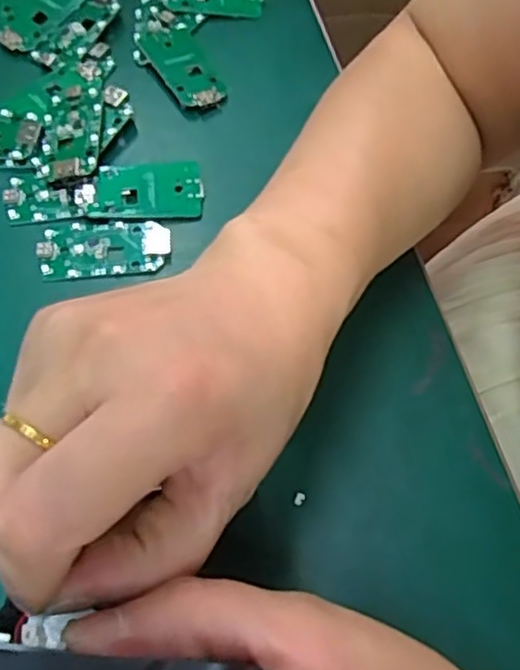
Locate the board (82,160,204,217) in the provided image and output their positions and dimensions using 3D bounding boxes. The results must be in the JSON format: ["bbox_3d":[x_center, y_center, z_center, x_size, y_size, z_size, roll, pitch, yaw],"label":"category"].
[{"bbox_3d":[-0.060,-0.075,0.348,0.058,0.007,0.029,-3,63,0],"label":"board"}]

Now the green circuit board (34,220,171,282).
[{"bbox_3d":[-0.077,-0.044,0.335,0.063,0.004,0.031,-8,63,-2],"label":"green circuit board"}]

